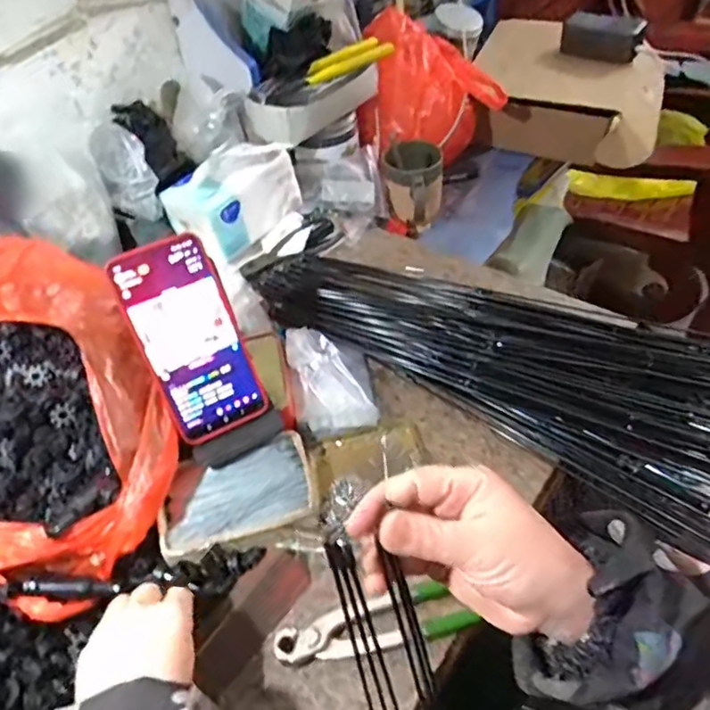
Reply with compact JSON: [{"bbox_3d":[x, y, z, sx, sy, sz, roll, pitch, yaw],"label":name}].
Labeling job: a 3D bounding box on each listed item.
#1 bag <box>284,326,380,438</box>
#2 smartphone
[{"bbox_3d":[-0.023,0.020,0.552,0.077,0.058,0.105,-9,48,-3],"label":"bag"},{"bbox_3d":[-0.132,-0.011,0.465,0.078,0.163,0.007,-25,20,-16],"label":"smartphone"}]

